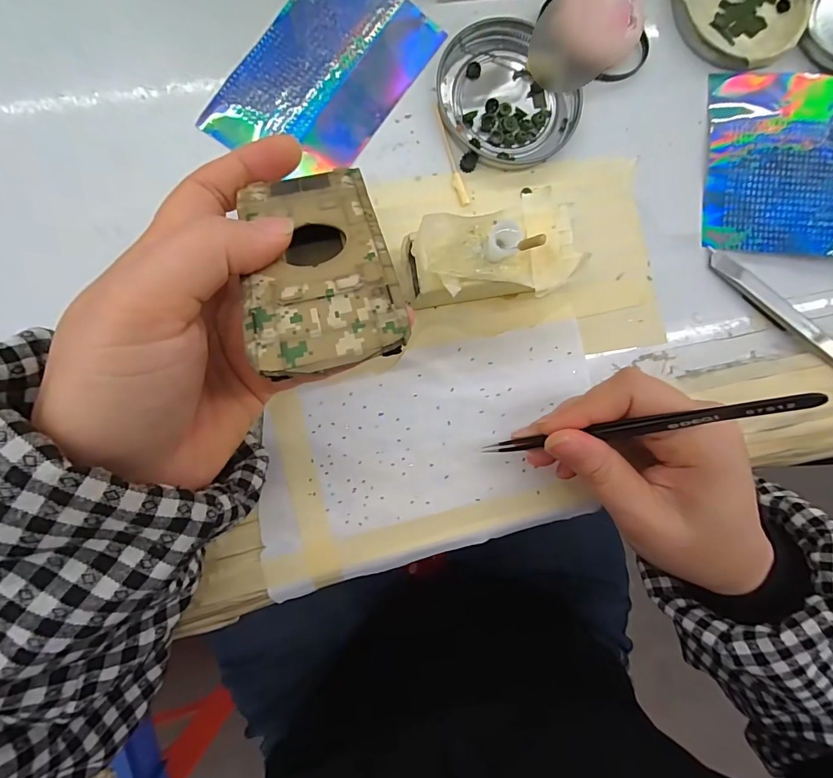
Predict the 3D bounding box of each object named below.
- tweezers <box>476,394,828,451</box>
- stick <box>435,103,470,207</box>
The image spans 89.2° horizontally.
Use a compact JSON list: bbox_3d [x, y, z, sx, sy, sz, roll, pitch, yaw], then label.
[{"bbox_3d":[0.088,0.018,0.181,0.009,0.128,0.006,-19,91,-49],"label":"tweezers"},{"bbox_3d":[0.018,-0.127,0.230,0.006,0.004,0.056,-20,91,-6],"label":"stick"}]

